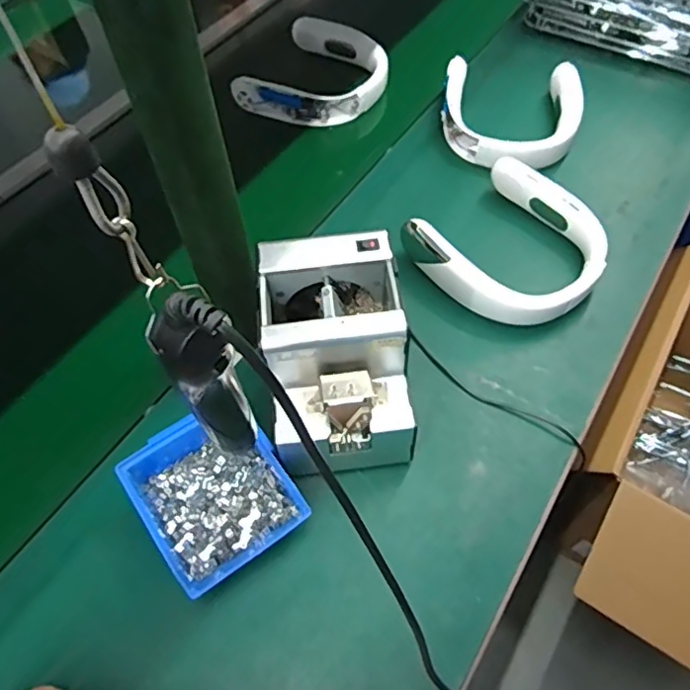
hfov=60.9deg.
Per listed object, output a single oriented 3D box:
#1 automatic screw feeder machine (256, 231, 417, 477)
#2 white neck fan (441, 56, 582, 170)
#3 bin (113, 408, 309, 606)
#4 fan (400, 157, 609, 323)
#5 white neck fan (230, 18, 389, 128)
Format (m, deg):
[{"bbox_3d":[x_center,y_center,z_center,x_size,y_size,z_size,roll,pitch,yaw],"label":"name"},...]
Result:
[{"bbox_3d":[-0.010,0.018,0.559,0.123,0.150,0.184,-7,58,-5],"label":"automatic screw feeder machine"},{"bbox_3d":[0.234,-0.325,0.846,0.194,0.057,0.223,8,58,4],"label":"white neck fan"},{"bbox_3d":[-0.118,0.138,0.536,0.125,0.074,0.138,-33,64,-20],"label":"bin"},{"bbox_3d":[0.198,-0.113,0.701,0.207,0.054,0.199,-36,64,-21],"label":"fan"},{"bbox_3d":[-0.039,-0.418,0.925,0.188,0.050,0.223,26,61,15],"label":"white neck fan"}]

